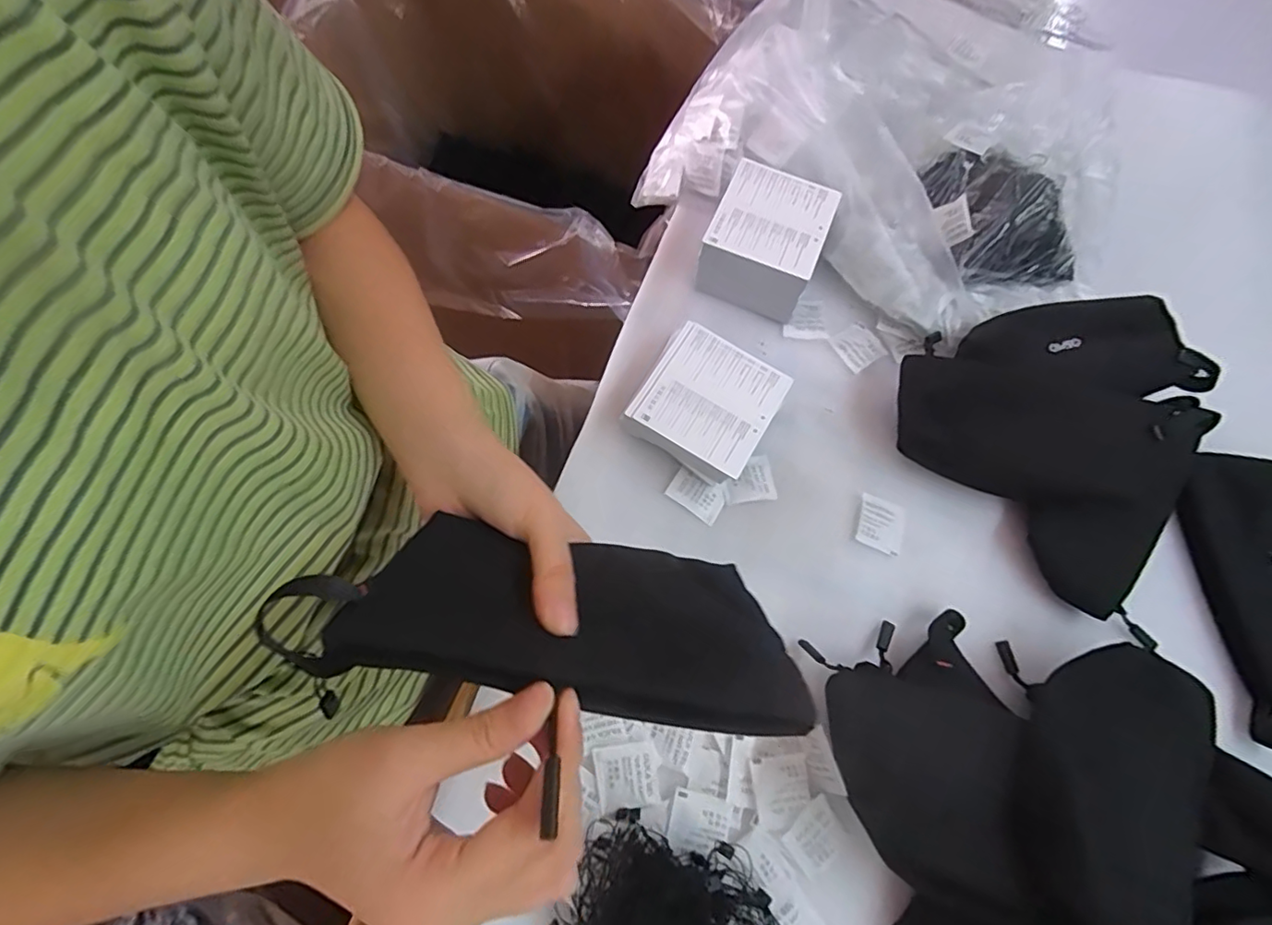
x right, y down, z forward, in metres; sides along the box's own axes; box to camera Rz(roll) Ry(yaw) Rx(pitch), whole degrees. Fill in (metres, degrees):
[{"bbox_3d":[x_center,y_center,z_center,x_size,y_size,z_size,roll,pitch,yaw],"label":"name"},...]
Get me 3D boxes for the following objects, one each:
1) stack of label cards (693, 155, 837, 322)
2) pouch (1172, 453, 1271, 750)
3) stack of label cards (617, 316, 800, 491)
[{"bbox_3d":[0.109,-0.187,0.495,0.088,0.065,0.103,22,70,5],"label":"stack of label cards"},{"bbox_3d":[0.499,0.094,0.441,0.097,0.033,0.208,-6,70,-5],"label":"pouch"},{"bbox_3d":[0.052,-0.043,0.452,0.099,0.039,0.110,28,71,7],"label":"stack of label cards"}]

